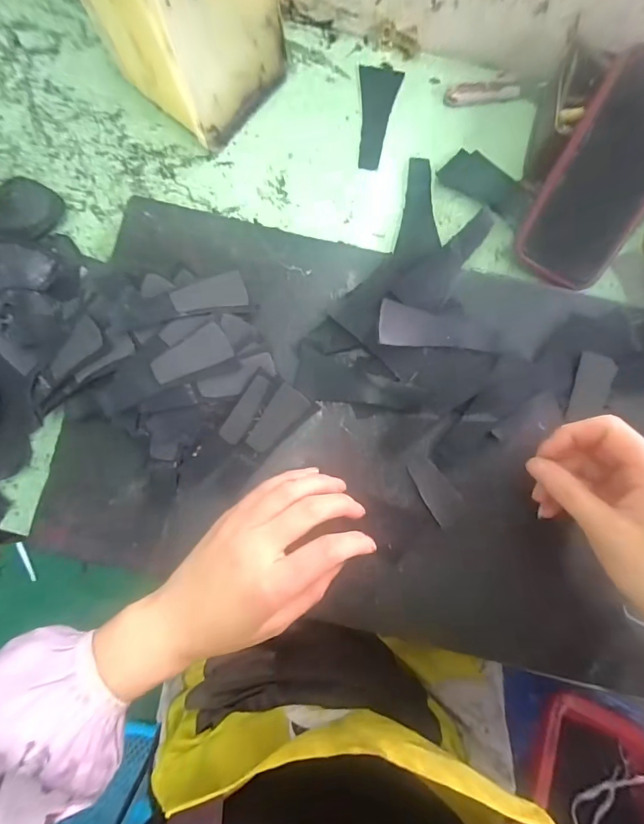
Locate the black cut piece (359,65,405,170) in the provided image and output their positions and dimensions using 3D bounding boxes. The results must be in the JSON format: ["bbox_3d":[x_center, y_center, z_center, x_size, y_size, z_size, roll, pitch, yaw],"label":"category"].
[{"bbox_3d":[0.049,-0.277,0.347,0.037,0.005,0.099,9,84,1],"label":"black cut piece"}]

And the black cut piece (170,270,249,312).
[{"bbox_3d":[-0.085,-0.090,0.285,0.055,0.004,0.026,-20,82,-21],"label":"black cut piece"}]

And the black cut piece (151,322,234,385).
[{"bbox_3d":[-0.095,-0.042,0.269,0.055,0.007,0.026,-27,85,-3],"label":"black cut piece"}]

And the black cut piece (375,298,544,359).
[{"bbox_3d":[0.109,-0.065,0.294,0.127,0.005,0.036,6,77,-3],"label":"black cut piece"}]

